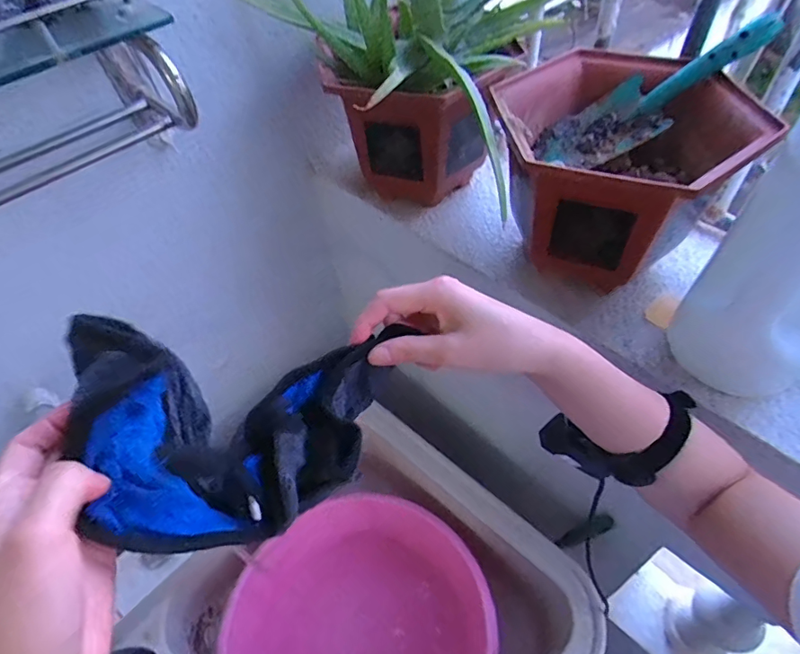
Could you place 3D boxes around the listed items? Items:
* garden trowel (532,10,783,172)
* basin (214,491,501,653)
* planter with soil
[{"bbox_3d":[0.258,-0.233,0.518,0.232,0.056,0.068,-26,43,31],"label":"garden trowel"},{"bbox_3d":[-0.061,0.489,0.791,0.384,0.185,0.390,-2,51,2],"label":"basin"},{"bbox_3d":[0.210,-0.158,0.531,0.216,0.163,0.212,-2,51,2],"label":"planter with soil"}]

